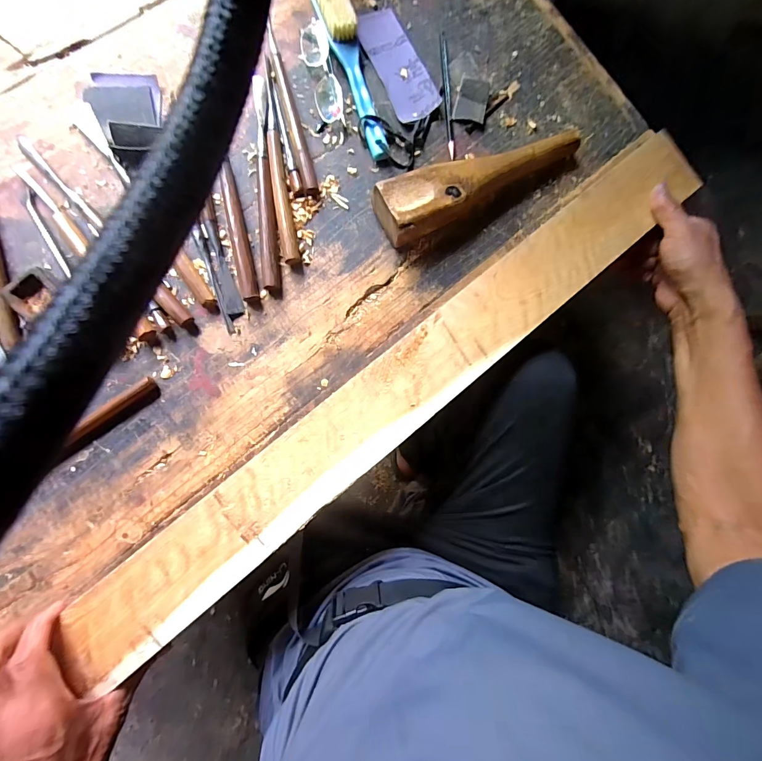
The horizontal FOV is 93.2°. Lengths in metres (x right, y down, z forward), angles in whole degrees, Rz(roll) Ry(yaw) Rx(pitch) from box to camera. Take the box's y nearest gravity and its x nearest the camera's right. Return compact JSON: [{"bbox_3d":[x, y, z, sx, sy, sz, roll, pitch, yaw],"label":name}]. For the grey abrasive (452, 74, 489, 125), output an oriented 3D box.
[{"bbox_3d":[0.118,-0.361,0.466,0.040,0.014,0.055,15,84,-7],"label":"grey abrasive"}]

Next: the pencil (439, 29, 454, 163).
[{"bbox_3d":[0.085,-0.369,0.463,0.010,0.004,0.169,-3,86,-8],"label":"pencil"}]

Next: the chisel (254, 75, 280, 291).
[{"bbox_3d":[-0.135,-0.232,0.419,0.019,0.015,0.253,-5,87,-8],"label":"chisel"}]

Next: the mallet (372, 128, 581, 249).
[{"bbox_3d":[0.124,-0.245,0.437,0.270,0.047,0.062,-27,90,-9],"label":"mallet"}]

